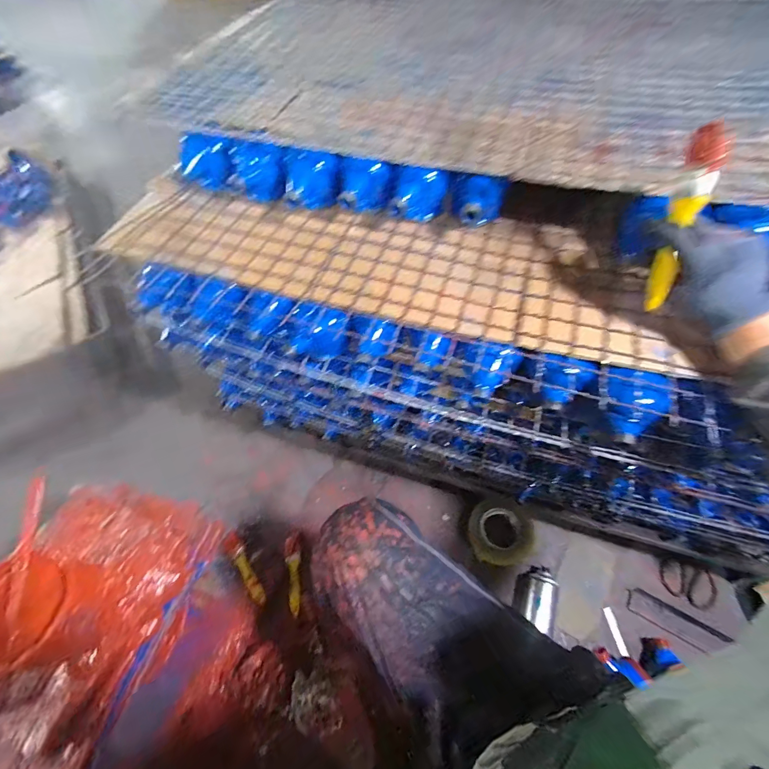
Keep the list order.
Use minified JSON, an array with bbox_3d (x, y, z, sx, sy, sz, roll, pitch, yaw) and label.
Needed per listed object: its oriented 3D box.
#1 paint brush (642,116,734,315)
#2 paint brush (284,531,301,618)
[{"bbox_3d":[0.318,-0.174,0.399,0.021,0.183,0.059,4,30,5],"label":"paint brush"},{"bbox_3d":[-0.207,0.421,0.820,0.036,0.017,0.166,-10,58,-4],"label":"paint brush"}]

